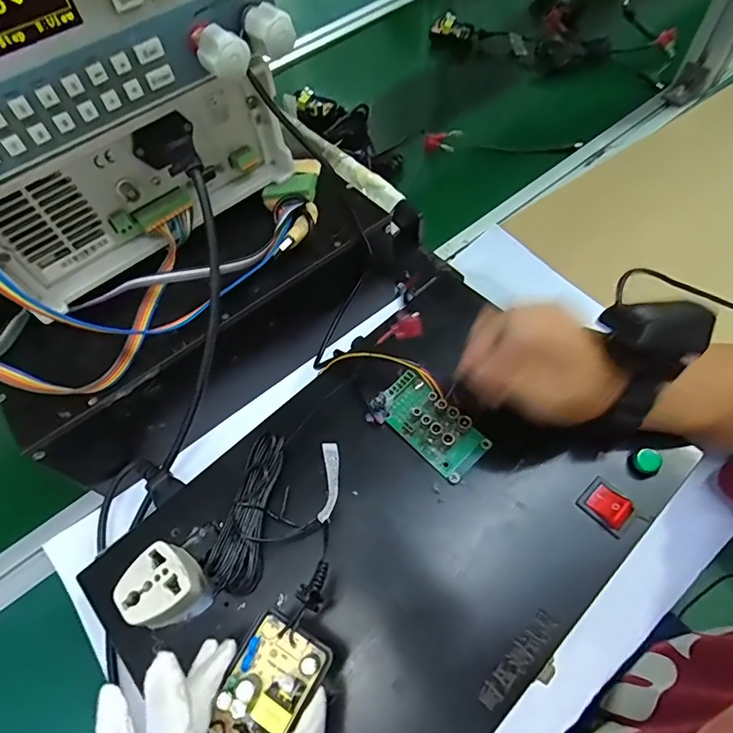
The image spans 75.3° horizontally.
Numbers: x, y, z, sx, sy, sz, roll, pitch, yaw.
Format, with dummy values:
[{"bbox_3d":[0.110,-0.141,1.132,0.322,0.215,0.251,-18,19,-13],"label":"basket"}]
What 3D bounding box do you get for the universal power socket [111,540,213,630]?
[{"bbox_3d":[-0.117,0.130,0.276,0.039,0.033,0.038,36,69,22],"label":"universal power socket"}]

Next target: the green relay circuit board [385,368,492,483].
[{"bbox_3d":[0.045,0.038,0.325,0.039,0.018,0.075,-40,65,-18],"label":"green relay circuit board"}]

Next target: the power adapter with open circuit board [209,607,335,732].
[{"bbox_3d":[-0.047,0.145,0.213,0.039,0.015,0.058,28,66,18],"label":"power adapter with open circuit board"}]

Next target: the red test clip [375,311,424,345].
[{"bbox_3d":[0.020,-0.023,0.296,0.037,0.014,0.012,-25,49,41],"label":"red test clip"}]

